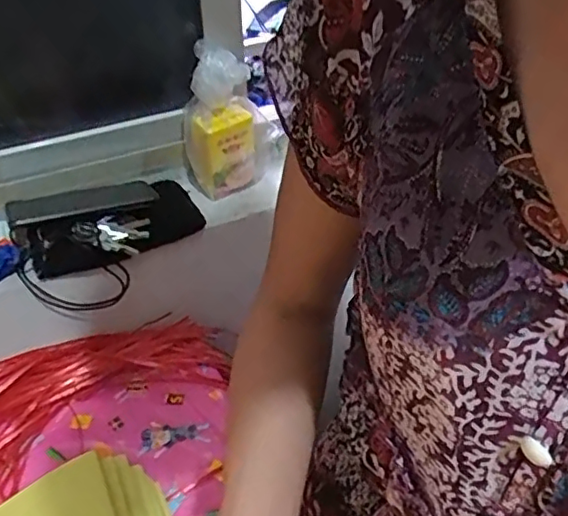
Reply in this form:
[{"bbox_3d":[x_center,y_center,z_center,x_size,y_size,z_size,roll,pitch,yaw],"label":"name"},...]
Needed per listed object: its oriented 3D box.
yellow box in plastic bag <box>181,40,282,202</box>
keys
[{"bbox_3d":[-0.065,-0.168,0.749,0.118,0.180,0.059,-12,43,-13],"label":"yellow box in plastic bag"},{"bbox_3d":[-0.197,-0.026,0.697,0.082,0.030,0.050,-14,43,-15],"label":"keys"}]

